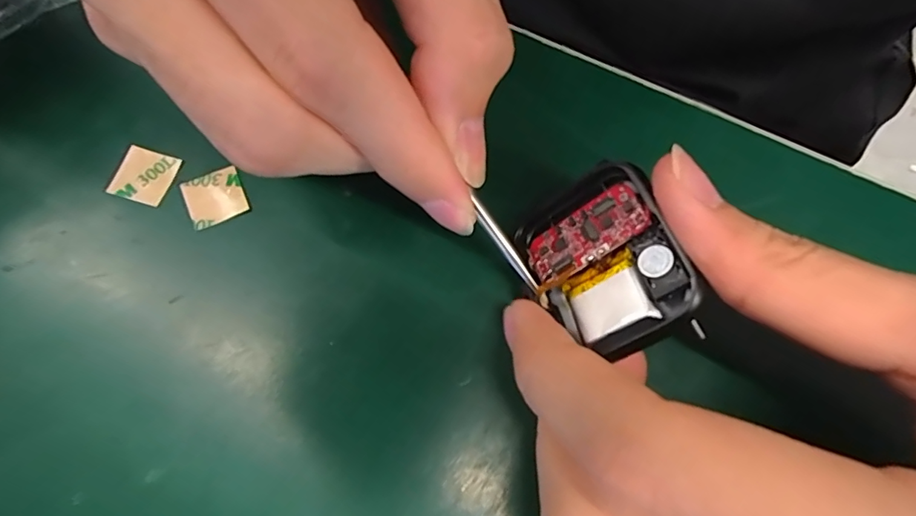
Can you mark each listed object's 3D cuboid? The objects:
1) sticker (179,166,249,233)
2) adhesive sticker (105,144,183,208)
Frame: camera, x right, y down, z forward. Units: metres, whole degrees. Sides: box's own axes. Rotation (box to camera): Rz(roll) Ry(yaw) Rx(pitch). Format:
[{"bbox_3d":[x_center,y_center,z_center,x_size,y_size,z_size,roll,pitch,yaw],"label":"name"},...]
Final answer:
[{"bbox_3d":[-0.067,-0.017,0.132,0.016,0.004,0.015,-22,74,-9],"label":"sticker"},{"bbox_3d":[-0.087,-0.023,0.134,0.015,0.004,0.015,17,71,2],"label":"adhesive sticker"}]

